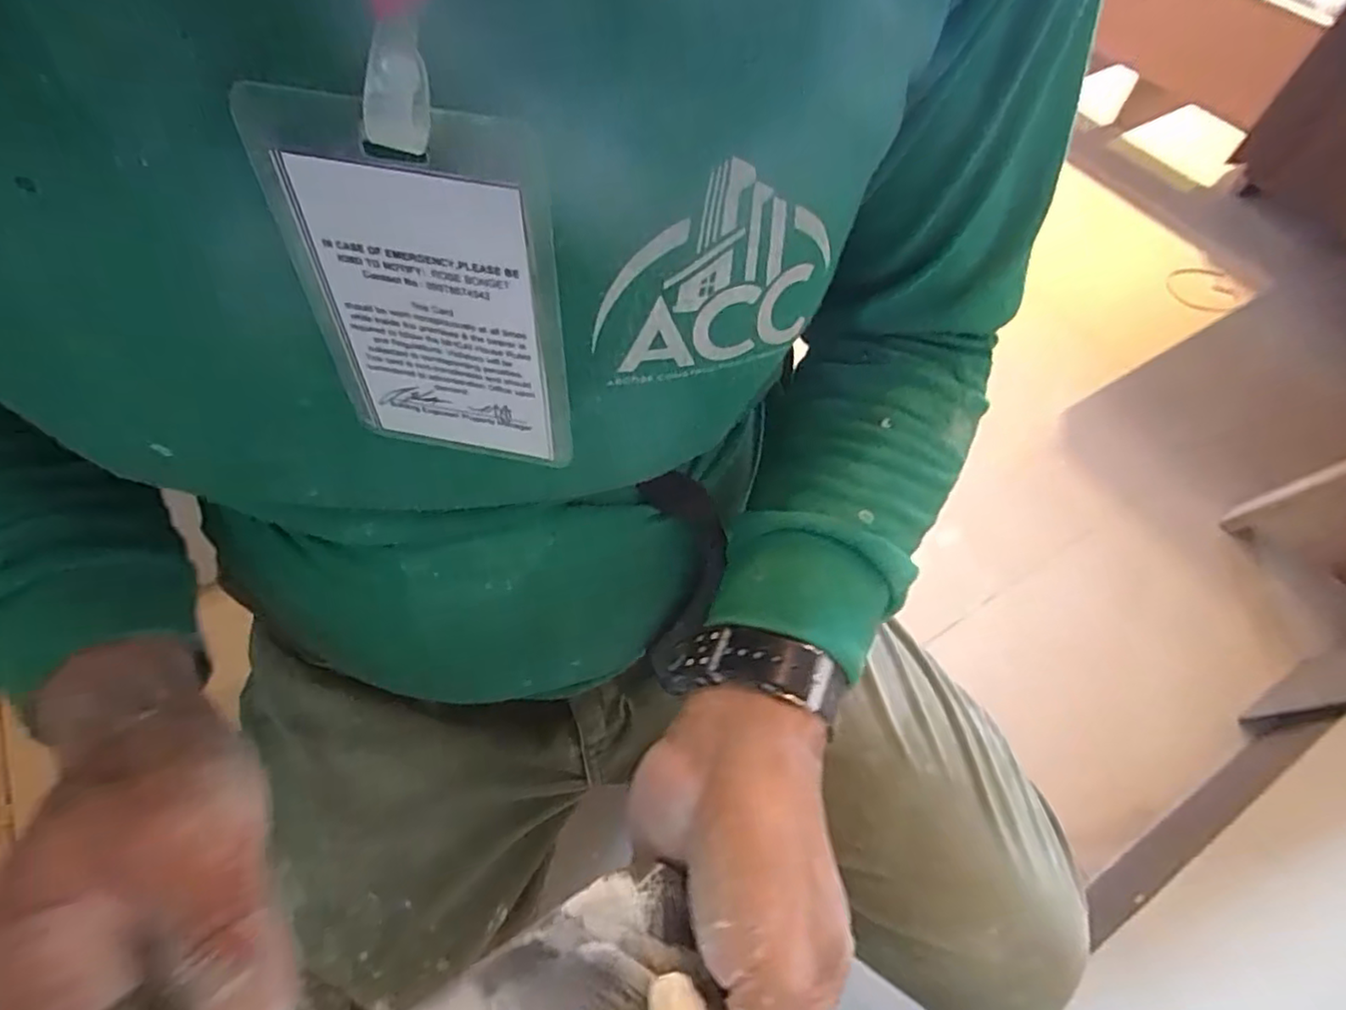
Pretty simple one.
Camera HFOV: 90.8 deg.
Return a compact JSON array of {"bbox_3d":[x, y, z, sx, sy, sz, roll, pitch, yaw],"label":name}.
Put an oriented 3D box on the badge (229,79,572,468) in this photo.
[{"bbox_3d":[-0.063,-0.051,0.174,0.068,0.098,0.004,10,50,5],"label":"badge"}]

